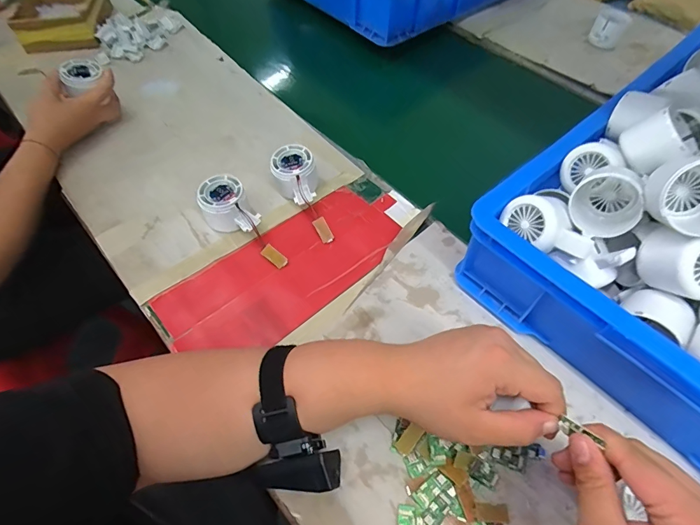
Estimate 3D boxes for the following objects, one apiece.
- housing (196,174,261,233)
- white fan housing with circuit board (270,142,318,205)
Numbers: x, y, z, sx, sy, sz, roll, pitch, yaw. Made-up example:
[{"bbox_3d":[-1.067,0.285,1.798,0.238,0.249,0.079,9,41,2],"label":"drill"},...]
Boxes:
[{"bbox_3d":[-0.151,-0.064,0.511,0.058,0.052,0.073,-29,61,-18],"label":"housing"},{"bbox_3d":[-0.073,-0.111,0.544,0.058,0.053,0.072,-8,56,-5],"label":"white fan housing with circuit board"}]

